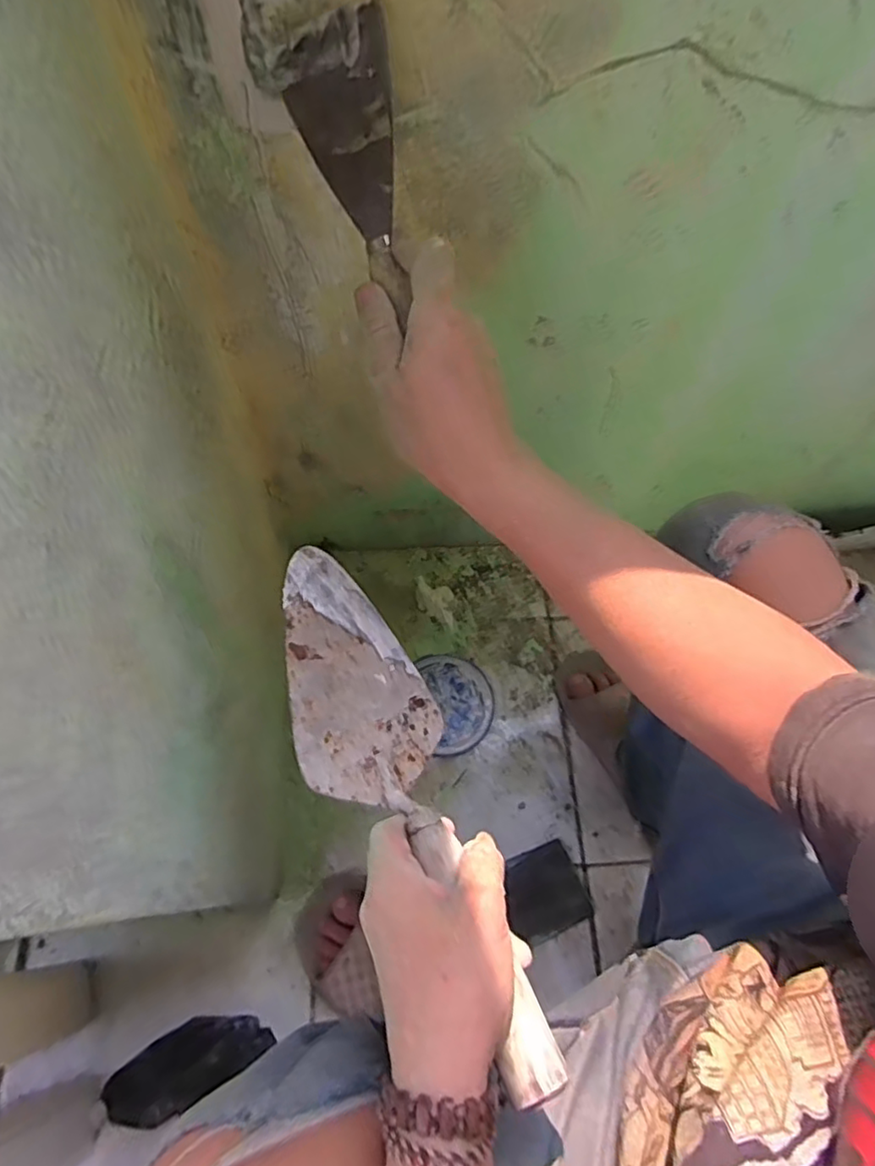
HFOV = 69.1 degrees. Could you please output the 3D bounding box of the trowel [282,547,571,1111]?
[{"bbox_3d":[-0.024,0.115,0.360,0.083,0.053,0.301,-23,60,-12],"label":"trowel"}]

